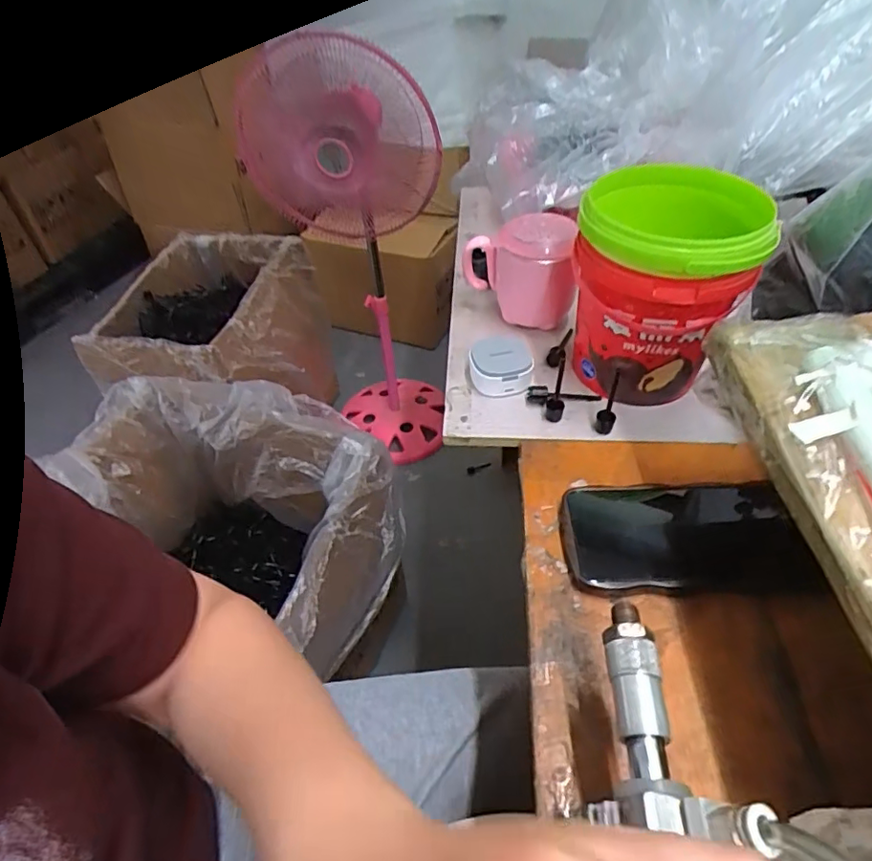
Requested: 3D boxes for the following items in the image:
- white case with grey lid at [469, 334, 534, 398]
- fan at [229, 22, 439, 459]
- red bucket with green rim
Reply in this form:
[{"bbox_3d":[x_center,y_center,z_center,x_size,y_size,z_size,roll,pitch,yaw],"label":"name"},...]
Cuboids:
[{"bbox_3d":[0.057,-0.059,0.492,0.054,0.033,0.053,1,46,5],"label":"white case with grey lid"},{"bbox_3d":[-0.155,-0.333,1.175,0.334,0.853,0.301,-5,46,-2],"label":"fan"},{"bbox_3d":[0.175,-0.108,0.449,0.127,0.155,0.122,13,48,15],"label":"red bucket with green rim"}]

